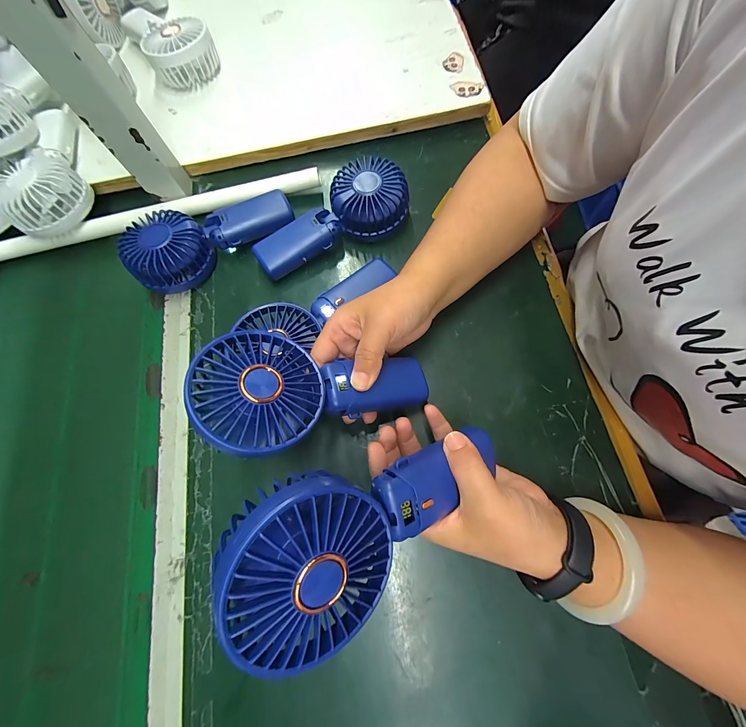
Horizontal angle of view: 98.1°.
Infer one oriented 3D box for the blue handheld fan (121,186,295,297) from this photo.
[{"bbox_3d":[-0.175,-0.139,0.358,0.174,0.049,0.082,-20,72,-4],"label":"blue handheld fan"}]

